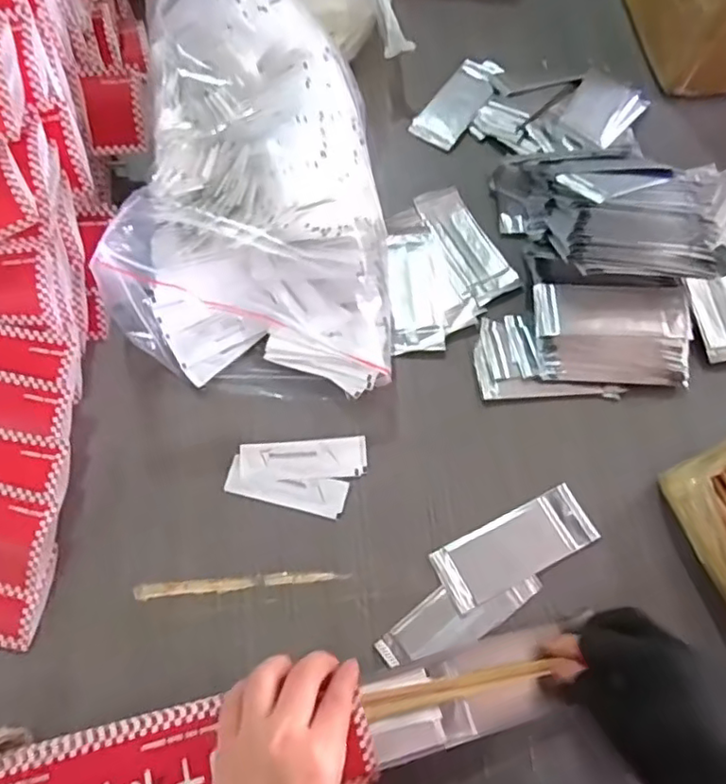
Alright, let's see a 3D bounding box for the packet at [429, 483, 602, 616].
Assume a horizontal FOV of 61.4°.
[{"bbox_3d":[0.115,0.116,0.462,0.122,0.005,0.048,-25,72,-11],"label":"packet"}]

